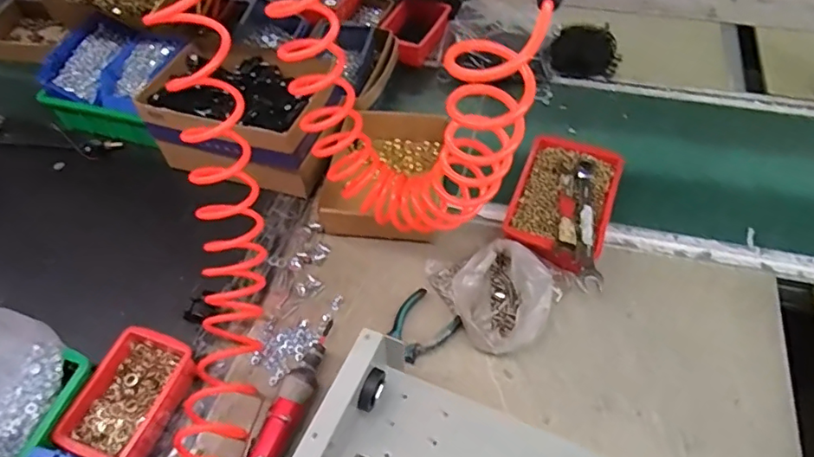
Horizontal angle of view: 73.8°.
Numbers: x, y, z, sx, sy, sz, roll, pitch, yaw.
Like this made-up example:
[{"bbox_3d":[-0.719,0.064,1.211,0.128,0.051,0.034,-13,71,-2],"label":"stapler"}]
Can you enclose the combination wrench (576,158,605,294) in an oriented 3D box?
[{"bbox_3d":[0.245,-0.011,0.731,0.030,0.019,0.209,6,55,8],"label":"combination wrench"}]

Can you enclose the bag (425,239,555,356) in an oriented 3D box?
[{"bbox_3d":[0.115,0.072,0.706,0.127,0.065,0.168,-23,55,-17],"label":"bag"}]

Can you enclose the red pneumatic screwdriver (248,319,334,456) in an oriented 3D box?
[{"bbox_3d":[-0.134,0.203,0.645,0.033,0.033,0.205,14,57,13],"label":"red pneumatic screwdriver"}]

